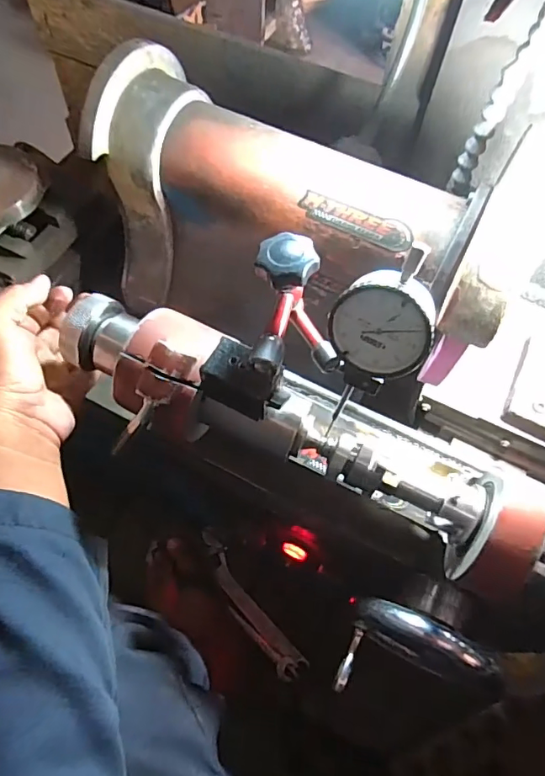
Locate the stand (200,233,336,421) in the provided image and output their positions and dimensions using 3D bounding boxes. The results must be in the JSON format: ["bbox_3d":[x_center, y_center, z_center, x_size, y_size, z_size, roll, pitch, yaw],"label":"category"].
[{"bbox_3d":[0.001,-0.036,0.311,0.067,0.050,0.116,24,103,8],"label":"stand"}]

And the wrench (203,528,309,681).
[{"bbox_3d":[-0.044,0.352,0.815,0.050,0.025,0.258,-35,70,-18],"label":"wrench"}]

